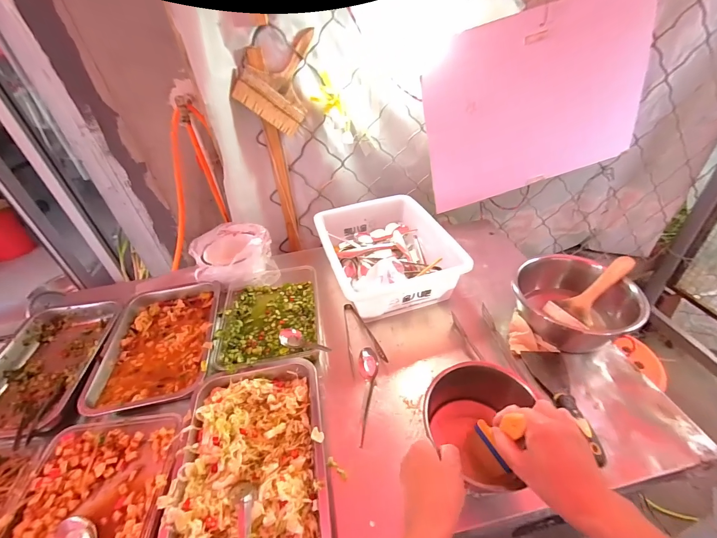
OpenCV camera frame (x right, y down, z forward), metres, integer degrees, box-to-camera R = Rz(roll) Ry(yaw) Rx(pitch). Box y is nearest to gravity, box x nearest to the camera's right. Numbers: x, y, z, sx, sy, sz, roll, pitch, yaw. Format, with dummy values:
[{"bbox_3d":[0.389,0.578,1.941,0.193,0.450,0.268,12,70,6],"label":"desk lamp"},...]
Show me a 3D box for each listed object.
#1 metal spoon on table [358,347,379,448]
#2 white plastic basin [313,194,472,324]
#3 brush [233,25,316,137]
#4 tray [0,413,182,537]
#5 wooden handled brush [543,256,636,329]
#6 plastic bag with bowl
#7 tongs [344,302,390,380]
[{"bbox_3d":[0.014,0.219,0.581,0.036,0.024,0.161,-2,51,8],"label":"metal spoon on table"},{"bbox_3d":[0.061,-0.045,0.823,0.270,0.104,0.347,-15,38,-10],"label":"white plastic basin"},{"bbox_3d":[-0.177,-0.467,0.806,0.224,0.164,0.020,-57,32,9],"label":"brush"},{"bbox_3d":[-0.370,0.342,0.456,0.214,0.047,0.278,-10,37,-3],"label":"tray"},{"bbox_3d":[0.453,0.043,0.640,0.173,0.027,0.078,-42,41,4],"label":"wooden handled brush"},{"bbox_3d":[-0.314,-0.034,0.833,0.176,0.115,0.180,-24,40,-20],"label":"plastic bag with bowl"},{"bbox_3d":[0.006,0.130,0.688,0.071,0.022,0.165,-11,37,-5],"label":"tongs"}]

